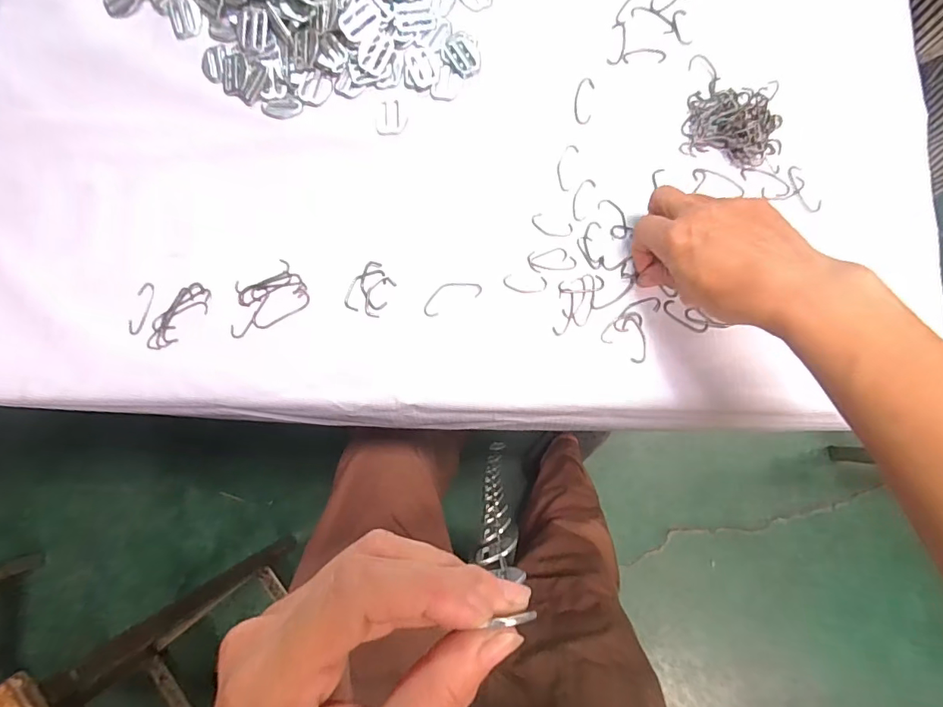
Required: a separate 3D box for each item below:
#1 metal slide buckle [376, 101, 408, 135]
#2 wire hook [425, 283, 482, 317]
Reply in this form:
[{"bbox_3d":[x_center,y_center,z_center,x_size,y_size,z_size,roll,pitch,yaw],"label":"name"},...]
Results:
[{"bbox_3d":[-0.064,-0.188,0.396,0.025,0.004,0.030,-3,82,2],"label":"metal slide buckle"},{"bbox_3d":[-0.015,-0.043,0.370,0.046,0.004,0.020,-25,82,-1],"label":"wire hook"}]

